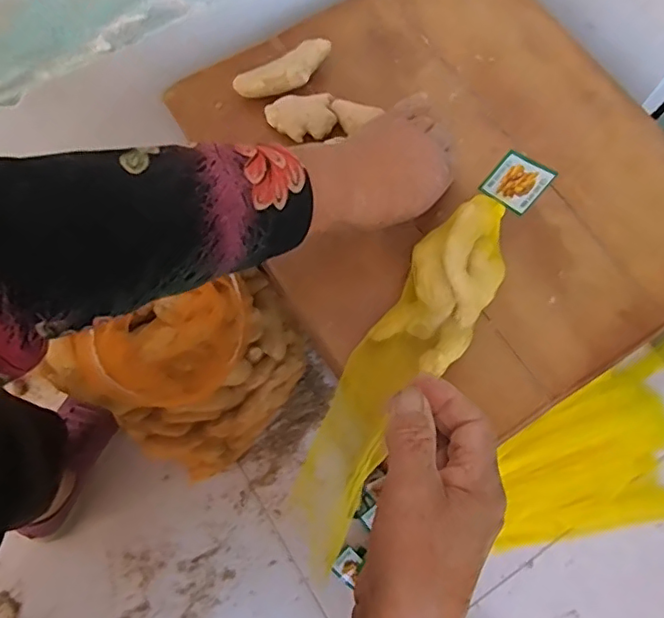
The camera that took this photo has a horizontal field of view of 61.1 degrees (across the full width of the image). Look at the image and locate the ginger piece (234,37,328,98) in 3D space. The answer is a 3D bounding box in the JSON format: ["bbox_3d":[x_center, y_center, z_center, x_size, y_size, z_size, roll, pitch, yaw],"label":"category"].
[{"bbox_3d":[-0.041,-0.202,0.483,0.086,0.029,0.027,-26,74,-8],"label":"ginger piece"}]

